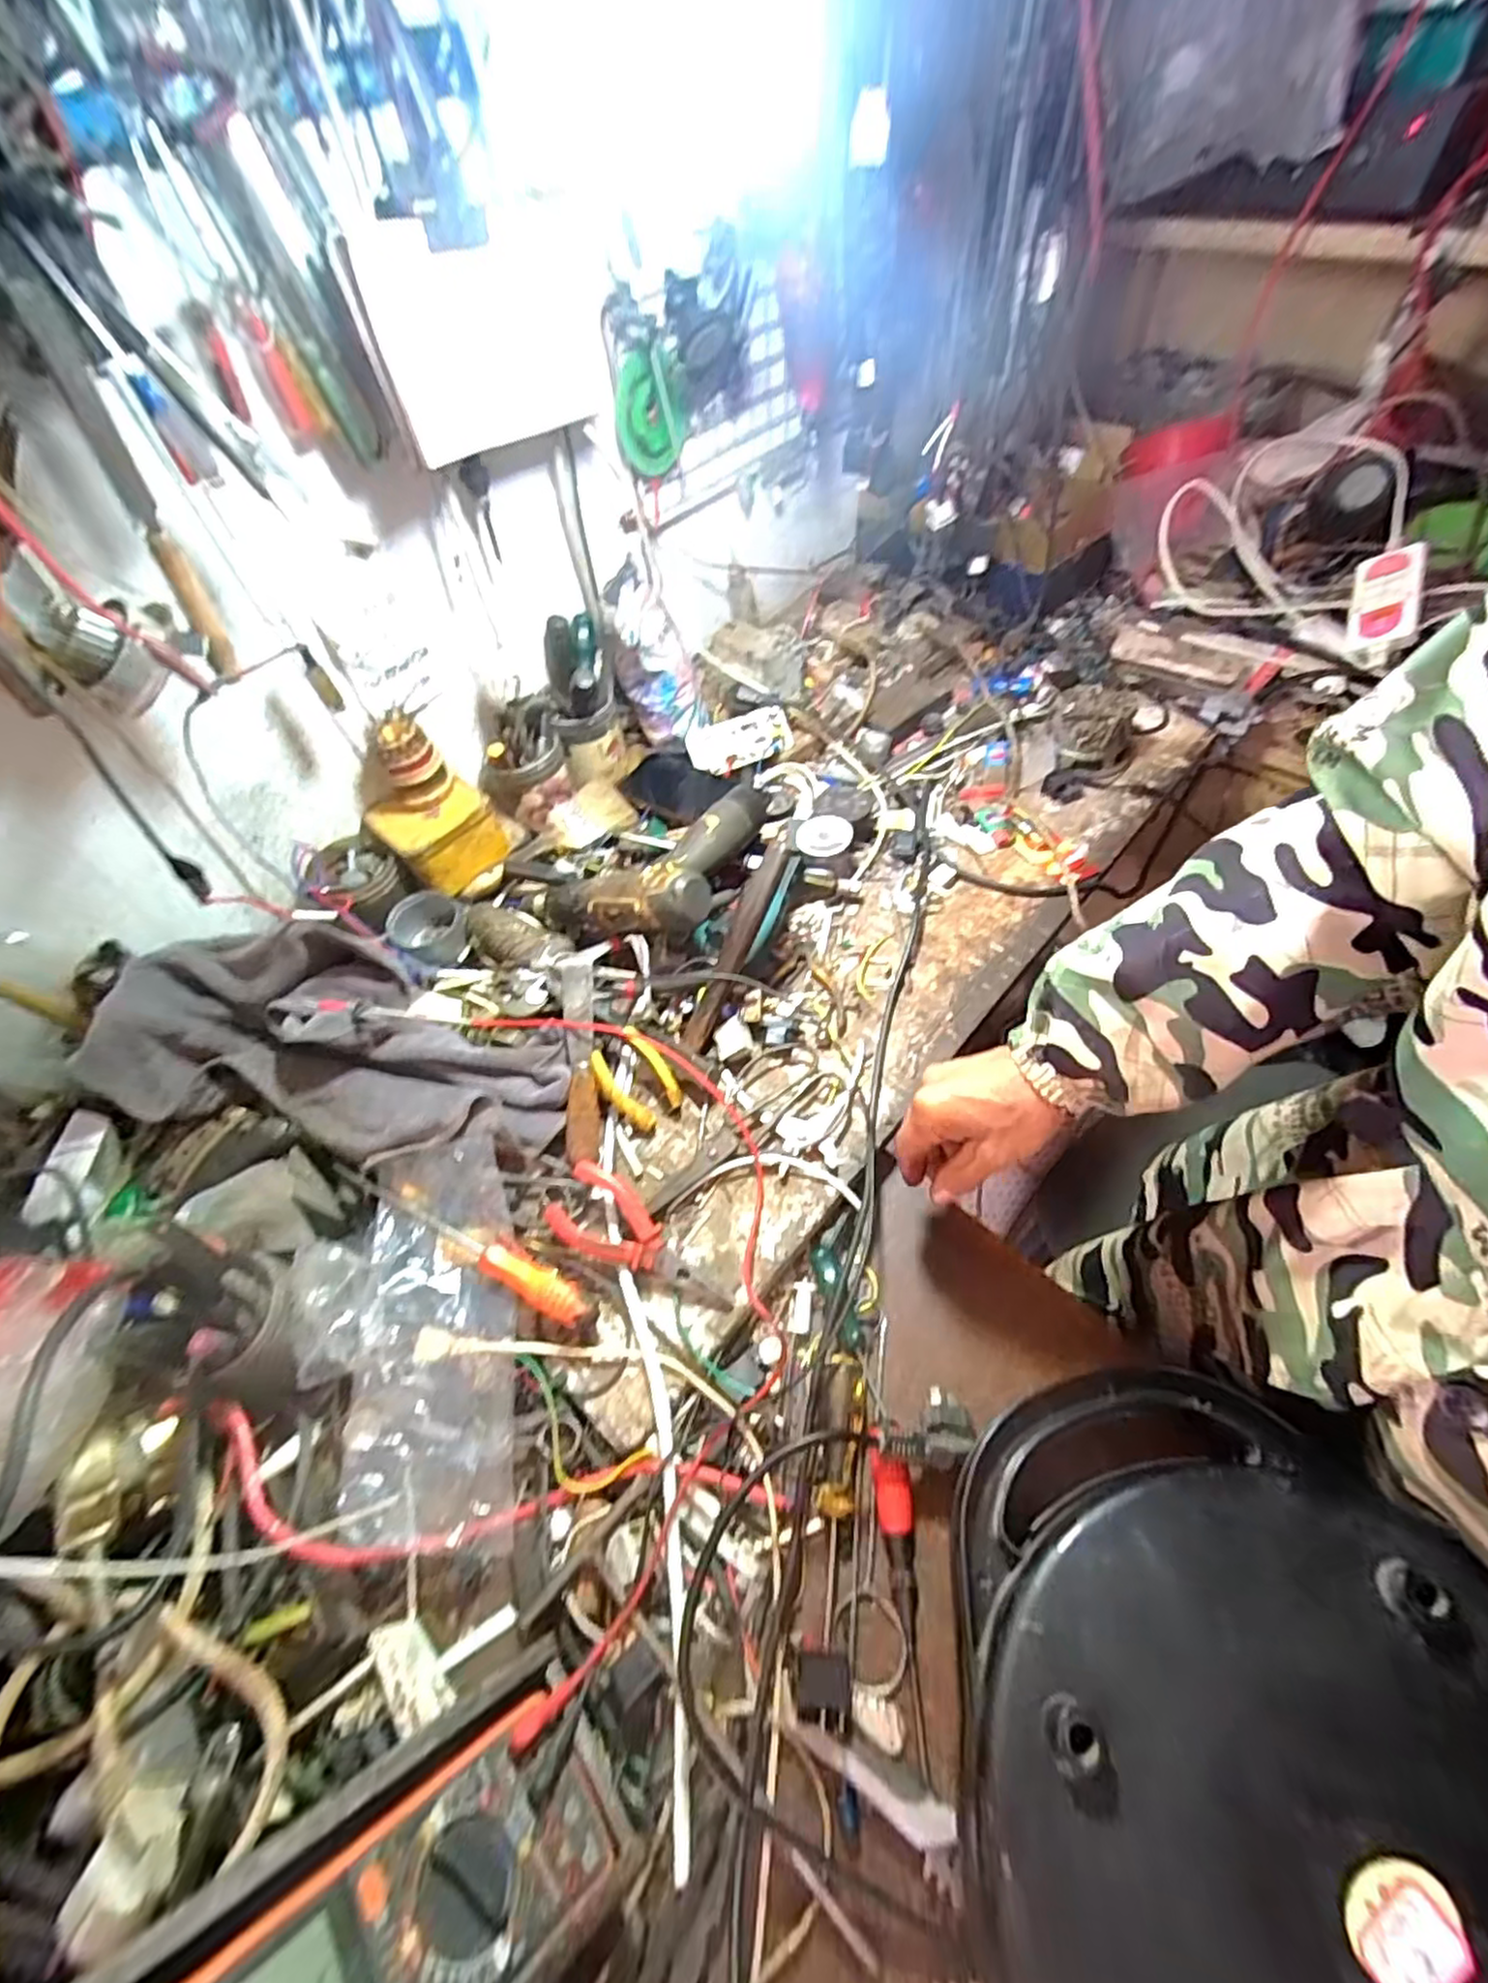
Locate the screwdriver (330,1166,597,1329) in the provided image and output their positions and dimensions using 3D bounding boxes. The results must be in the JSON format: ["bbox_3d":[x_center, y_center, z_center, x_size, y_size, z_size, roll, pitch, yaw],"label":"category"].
[{"bbox_3d":[-0.207,0.176,0.521,0.227,0.026,0.026,24,61,17],"label":"screwdriver"}]

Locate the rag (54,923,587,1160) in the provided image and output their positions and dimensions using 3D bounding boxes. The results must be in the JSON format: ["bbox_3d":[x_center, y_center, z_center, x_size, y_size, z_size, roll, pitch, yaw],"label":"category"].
[{"bbox_3d":[-0.302,0.040,0.552,0.335,0.083,0.160,15,58,-6],"label":"rag"}]

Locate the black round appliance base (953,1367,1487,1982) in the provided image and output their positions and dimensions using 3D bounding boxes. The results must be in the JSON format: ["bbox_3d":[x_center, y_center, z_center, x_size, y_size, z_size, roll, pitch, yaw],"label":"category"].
[{"bbox_3d":[0.252,0.373,0.295,0.296,0.092,0.382,-4,55,4],"label":"black round appliance base"}]

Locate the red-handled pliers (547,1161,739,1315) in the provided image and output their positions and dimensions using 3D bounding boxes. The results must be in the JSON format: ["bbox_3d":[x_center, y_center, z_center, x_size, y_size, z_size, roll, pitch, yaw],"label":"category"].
[{"bbox_3d":[-0.073,0.180,0.512,0.145,0.028,0.050,29,63,20],"label":"red-handled pliers"}]

